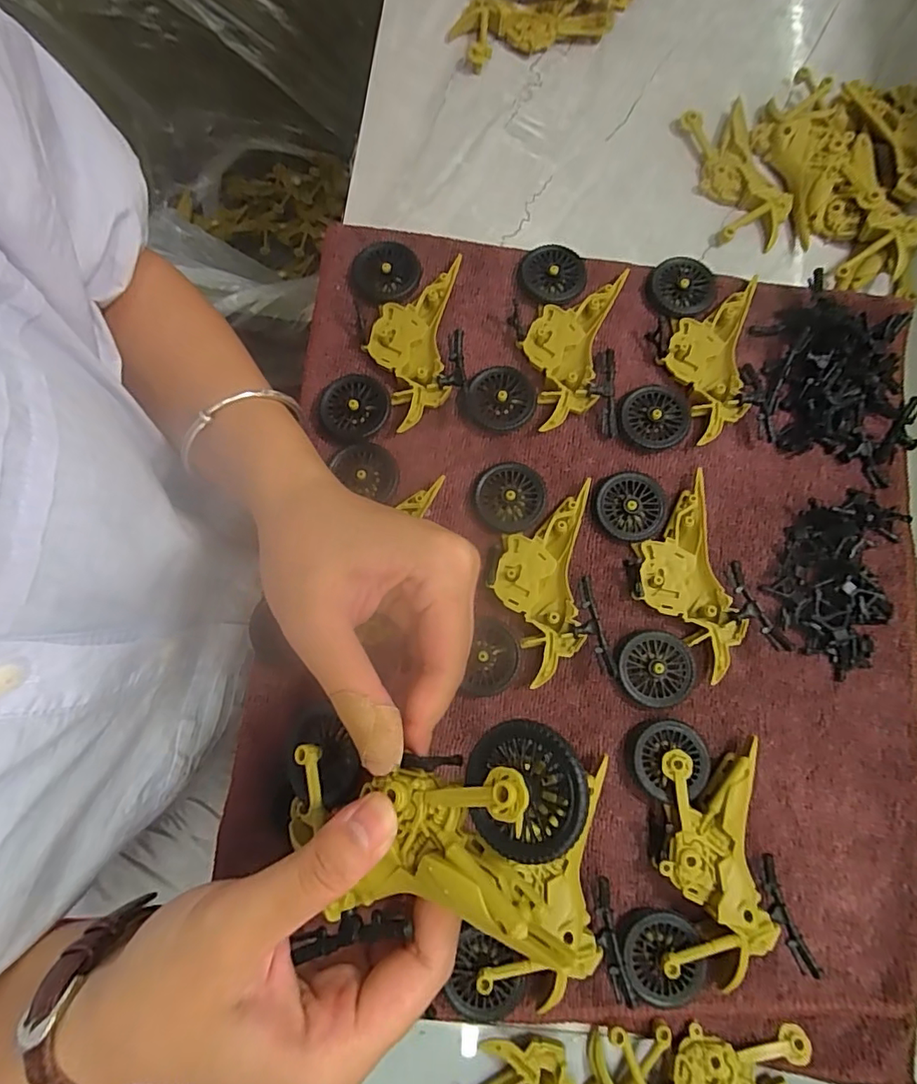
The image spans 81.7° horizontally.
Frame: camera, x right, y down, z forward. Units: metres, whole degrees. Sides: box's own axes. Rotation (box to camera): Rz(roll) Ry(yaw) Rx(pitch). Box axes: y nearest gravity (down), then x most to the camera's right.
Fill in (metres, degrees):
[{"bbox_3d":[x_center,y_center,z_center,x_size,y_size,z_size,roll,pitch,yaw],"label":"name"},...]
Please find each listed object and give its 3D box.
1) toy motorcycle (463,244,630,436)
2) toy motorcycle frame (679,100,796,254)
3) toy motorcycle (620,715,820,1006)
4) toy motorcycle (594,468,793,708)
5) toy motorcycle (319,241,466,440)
[{"bbox_3d":[0.053,-0.111,0.294,0.076,0.012,0.112,13,79,0],"label":"toy motorcycle"},{"bbox_3d":[0.173,-0.227,0.327,0.045,0.011,0.096,-12,80,-5],"label":"toy motorcycle frame"},{"bbox_3d":[0.117,0.147,0.244,0.076,0.021,0.114,8,79,-1],"label":"toy motorcycle"},{"bbox_3d":[0.107,0.019,0.271,0.074,0.011,0.112,-16,80,-6],"label":"toy motorcycle"},{"bbox_3d":[-0.031,-0.108,0.291,0.068,0.016,0.113,10,79,-1],"label":"toy motorcycle"}]

